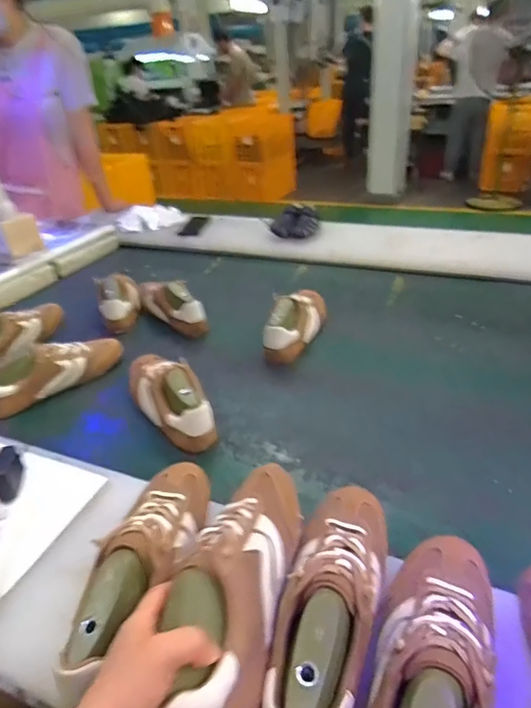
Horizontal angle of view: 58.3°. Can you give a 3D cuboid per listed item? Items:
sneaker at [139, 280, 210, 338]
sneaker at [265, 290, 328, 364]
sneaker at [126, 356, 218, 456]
[{"bbox_3d":[-0.220,-0.127,1.098,0.086,0.085,0.237,-22,38,-25],"label":"sneaker"},{"bbox_3d":[0.072,-0.077,0.987,0.081,0.094,0.251,8,36,18],"label":"sneaker"},{"bbox_3d":[-0.163,0.064,0.802,0.097,0.103,0.252,-19,37,-21],"label":"sneaker"}]

